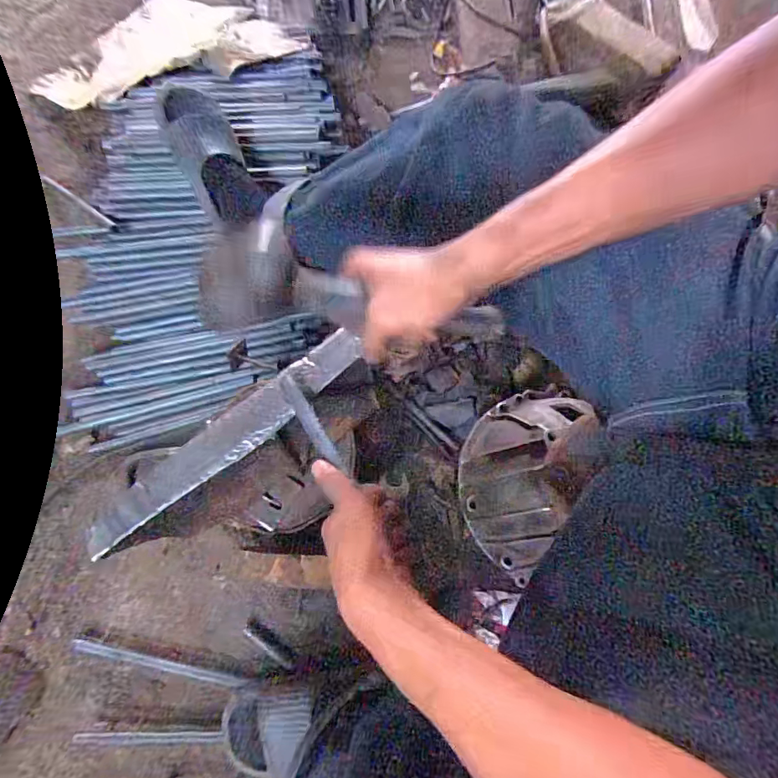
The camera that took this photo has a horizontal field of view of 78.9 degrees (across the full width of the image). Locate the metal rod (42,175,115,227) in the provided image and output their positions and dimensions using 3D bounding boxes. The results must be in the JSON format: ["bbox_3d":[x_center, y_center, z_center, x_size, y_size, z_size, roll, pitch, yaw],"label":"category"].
[{"bbox_3d":[-0.574,-0.351,0.868,0.294,0.011,0.011,34,72,30],"label":"metal rod"}]

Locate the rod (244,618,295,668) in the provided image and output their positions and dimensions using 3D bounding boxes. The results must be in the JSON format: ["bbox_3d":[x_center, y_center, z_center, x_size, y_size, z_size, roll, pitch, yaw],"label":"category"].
[{"bbox_3d":[-0.169,0.358,0.667,0.086,0.022,0.022,31,72,11],"label":"rod"}]

